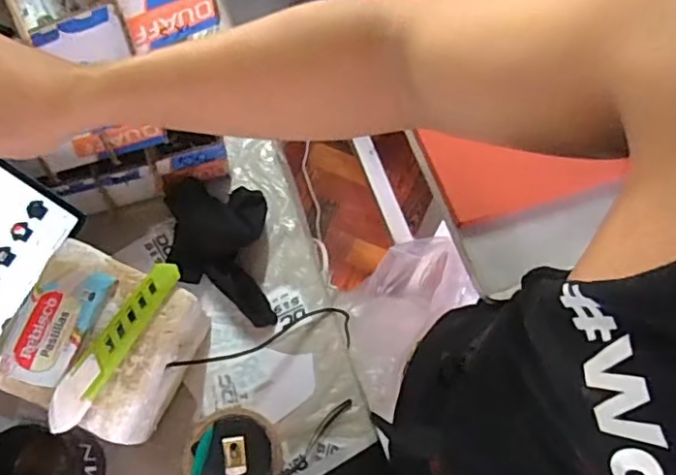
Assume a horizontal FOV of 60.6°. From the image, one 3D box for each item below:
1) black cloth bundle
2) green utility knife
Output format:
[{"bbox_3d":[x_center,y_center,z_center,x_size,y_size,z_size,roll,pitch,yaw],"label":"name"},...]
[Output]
[{"bbox_3d":[-0.127,0.008,0.623,0.102,0.059,0.164,-4,68,-4],"label":"black cloth bundle"},{"bbox_3d":[-0.190,0.087,0.490,0.028,0.015,0.158,28,69,8],"label":"green utility knife"}]

